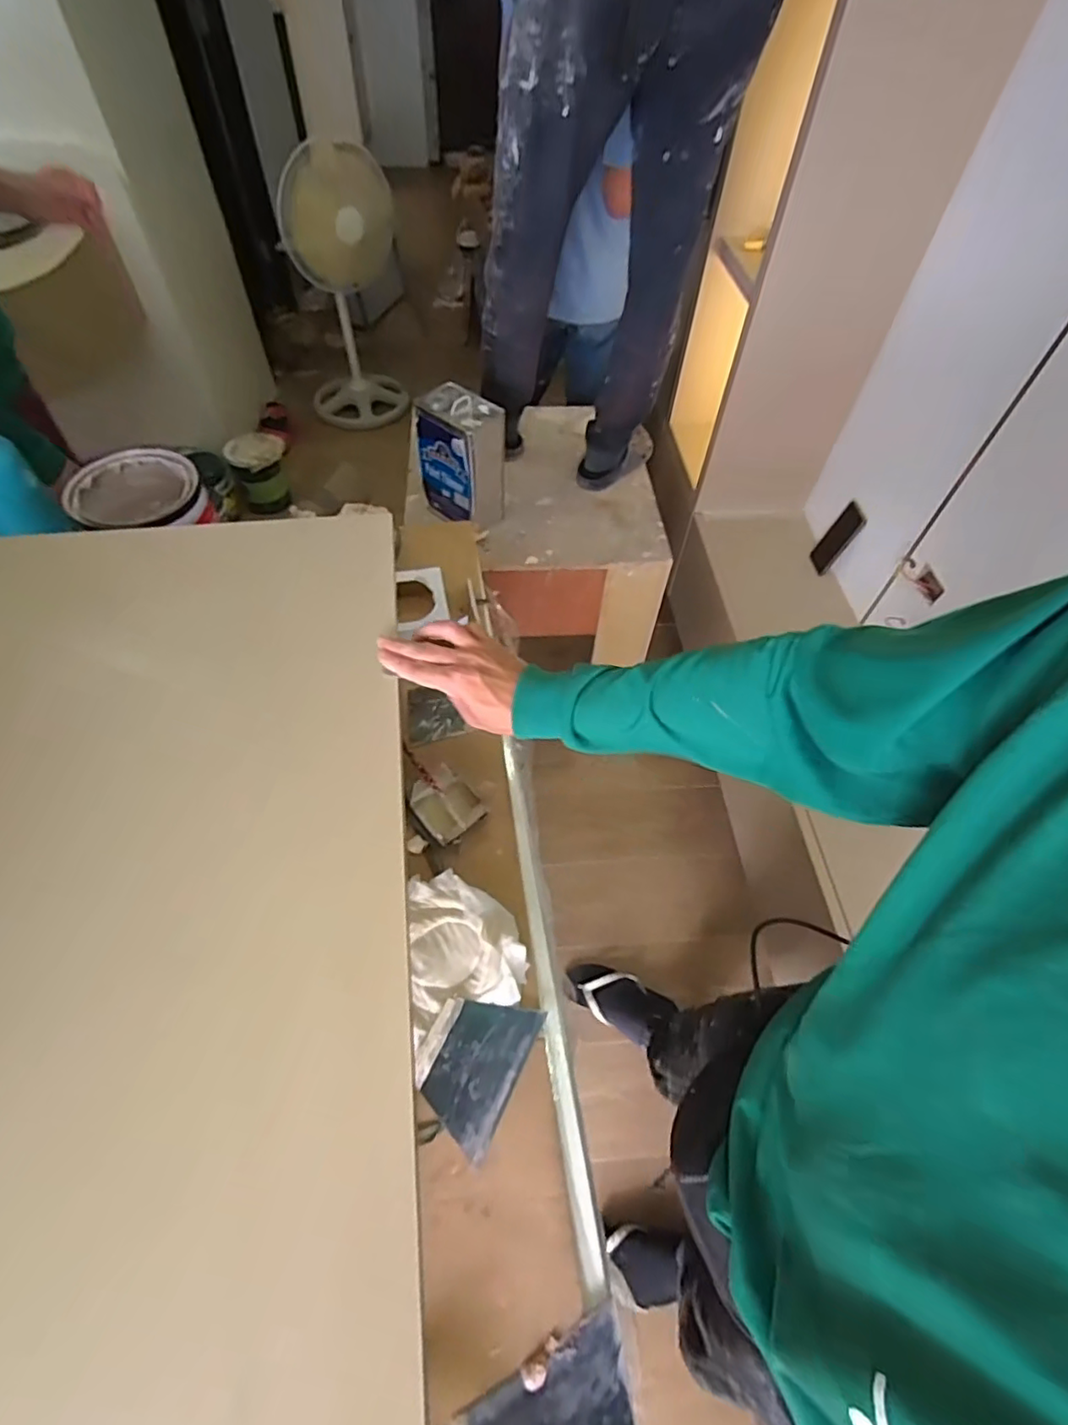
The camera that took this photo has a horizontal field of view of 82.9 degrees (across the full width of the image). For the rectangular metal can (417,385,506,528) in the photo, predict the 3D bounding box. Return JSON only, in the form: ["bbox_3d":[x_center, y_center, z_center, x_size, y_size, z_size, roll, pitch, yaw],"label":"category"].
[{"bbox_3d":[-0.148,-0.510,1.237,0.153,0.244,0.110,32,59,18],"label":"rectangular metal can"}]

